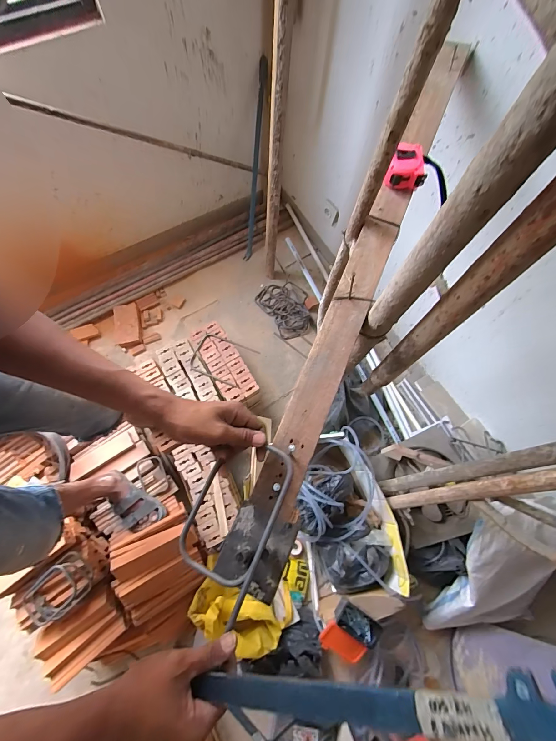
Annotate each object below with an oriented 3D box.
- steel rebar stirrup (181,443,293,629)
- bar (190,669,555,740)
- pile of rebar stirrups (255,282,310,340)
[{"bbox_3d":[-0.057,0.177,0.383,0.098,0.006,0.195,19,77,19],"label":"steel rebar stirrup"},{"bbox_3d":[0.052,0.247,0.241,0.290,0.018,0.026,-27,70,28],"label":"bar"},{"bbox_3d":[0.052,-0.314,1.563,0.227,0.055,0.310,-32,76,-12],"label":"pile of rebar stirrups"}]

